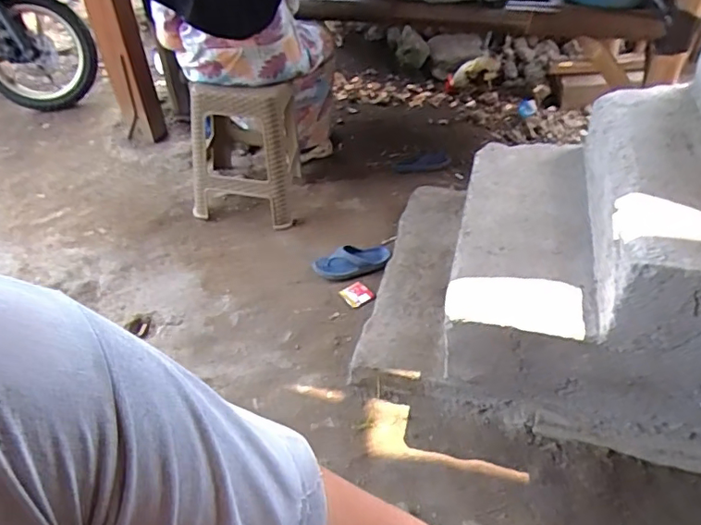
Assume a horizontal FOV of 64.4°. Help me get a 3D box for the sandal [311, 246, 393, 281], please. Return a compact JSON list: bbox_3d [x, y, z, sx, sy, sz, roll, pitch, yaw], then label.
[{"bbox_3d":[0.008,-0.002,1.793,0.256,0.057,0.108,-12,41,-11],"label":"sandal"}]

